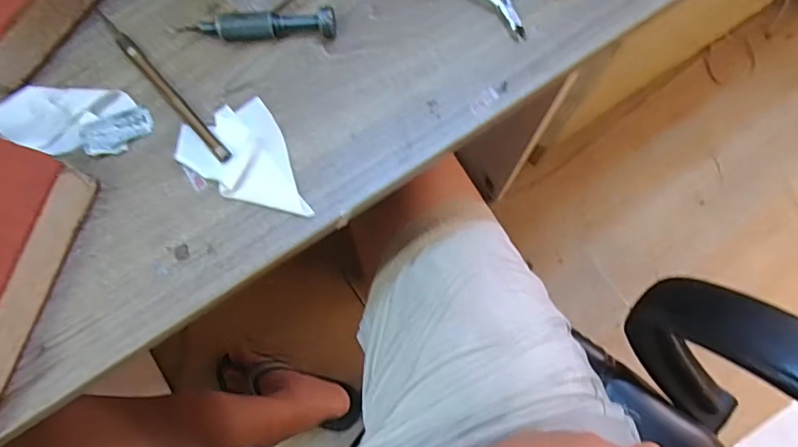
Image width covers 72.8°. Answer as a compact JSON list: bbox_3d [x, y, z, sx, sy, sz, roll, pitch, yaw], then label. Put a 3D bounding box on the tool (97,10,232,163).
[{"bbox_3d":[-0.149,-0.087,0.339,0.008,0.006,0.134,-42,80,-7],"label":"tool"}]

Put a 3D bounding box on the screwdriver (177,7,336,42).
[{"bbox_3d":[-0.089,-0.124,0.341,0.098,0.017,0.013,-2,78,1],"label":"screwdriver"}]

